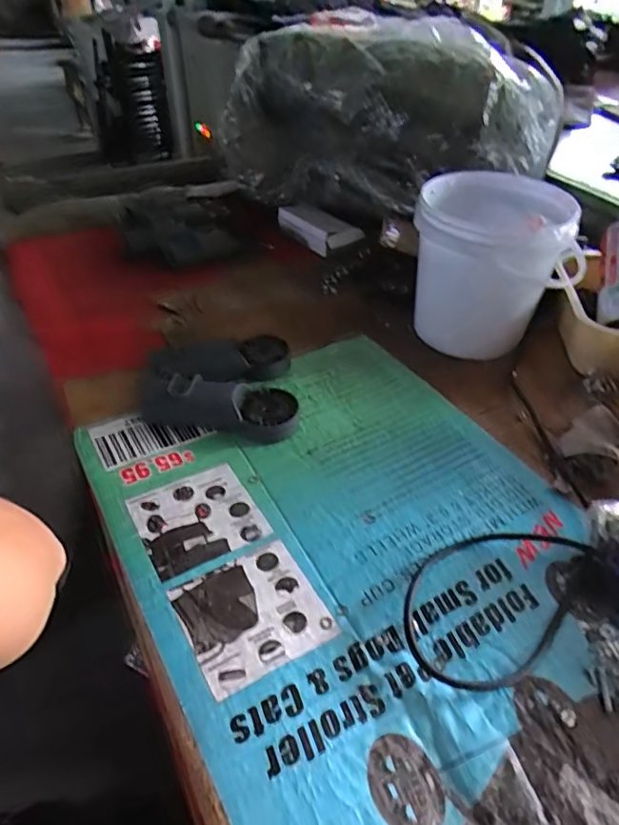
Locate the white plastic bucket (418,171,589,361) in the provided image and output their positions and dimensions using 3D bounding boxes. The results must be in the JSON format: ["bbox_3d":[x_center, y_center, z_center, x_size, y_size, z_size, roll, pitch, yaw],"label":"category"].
[{"bbox_3d":[0.216,-0.185,0.694,0.155,0.181,0.169,1,42,-1],"label":"white plastic bucket"}]

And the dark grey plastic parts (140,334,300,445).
[{"bbox_3d":[-0.101,-0.036,0.619,0.167,0.037,0.169,-3,42,-6],"label":"dark grey plastic parts"}]

